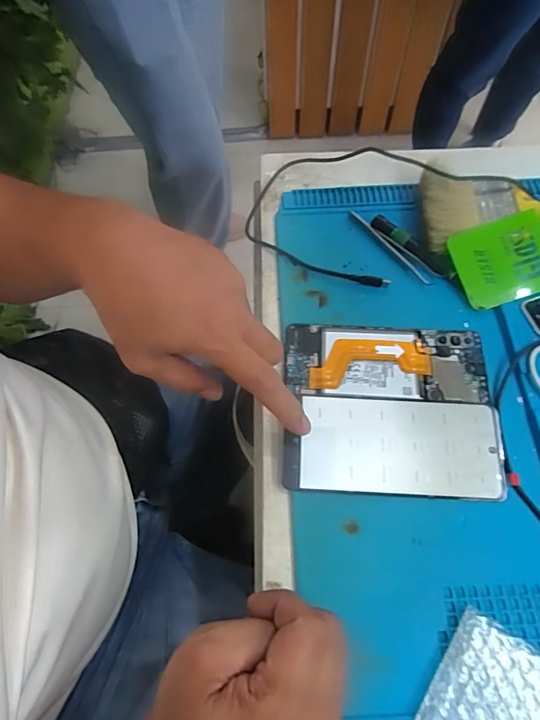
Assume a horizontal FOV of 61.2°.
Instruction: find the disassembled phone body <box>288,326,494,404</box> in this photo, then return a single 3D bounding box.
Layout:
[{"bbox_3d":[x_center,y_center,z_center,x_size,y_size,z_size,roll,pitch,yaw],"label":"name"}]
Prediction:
[{"bbox_3d":[0.092,0.001,0.368,0.157,0.005,0.067,0,63,2],"label":"disassembled phone body"}]

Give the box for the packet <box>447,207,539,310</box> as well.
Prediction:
[{"bbox_3d":[0.235,-0.097,0.394,0.150,0.005,0.069,-18,82,-1],"label":"packet"}]

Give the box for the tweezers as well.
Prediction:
[{"bbox_3d":[0.111,-0.104,0.418,0.014,0.007,0.106,-38,68,-16],"label":"tweezers"}]

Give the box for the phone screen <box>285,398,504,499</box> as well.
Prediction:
[{"bbox_3d":[0.091,0.064,0.339,0.158,0.004,0.071,2,69,1],"label":"phone screen"}]

